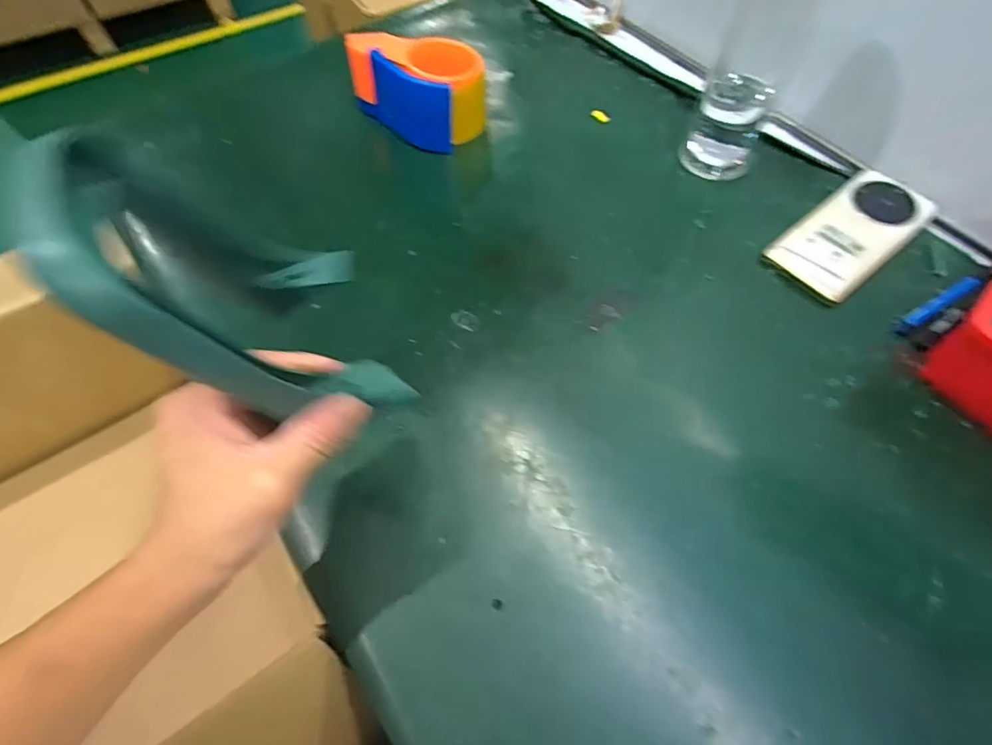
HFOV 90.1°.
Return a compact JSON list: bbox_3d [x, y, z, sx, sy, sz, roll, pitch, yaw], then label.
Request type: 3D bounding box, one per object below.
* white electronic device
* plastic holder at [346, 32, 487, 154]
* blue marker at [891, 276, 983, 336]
[{"bbox_3d":[0.322,-0.127,0.449,0.151,0.020,0.078,-35,66,-18],"label":"white electronic device"},{"bbox_3d":[-0.083,-0.304,0.533,0.139,0.081,0.090,28,64,15],"label":"plastic holder"},{"bbox_3d":[0.369,-0.057,0.415,0.096,0.013,0.014,-27,64,-14],"label":"blue marker"}]

